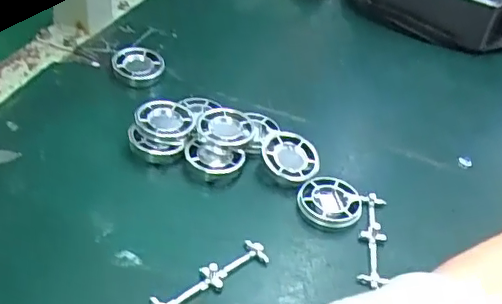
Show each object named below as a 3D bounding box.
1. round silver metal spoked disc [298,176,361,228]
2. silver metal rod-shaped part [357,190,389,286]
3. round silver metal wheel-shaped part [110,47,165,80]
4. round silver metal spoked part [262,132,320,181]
[{"bbox_3d":[0.049,0.031,0.356,0.038,0.010,0.036,5,40,-4],"label":"round silver metal spoked disc"},{"bbox_3d":[0.072,0.048,0.339,0.015,0.014,0.068,11,40,4],"label":"silver metal rod-shaped part"},{"bbox_3d":[-0.089,-0.068,0.454,0.039,0.015,0.033,-3,41,-12],"label":"round silver metal wheel-shaped part"},{"bbox_3d":[0.026,0.003,0.378,0.038,0.010,0.040,4,48,-4],"label":"round silver metal spoked part"}]

